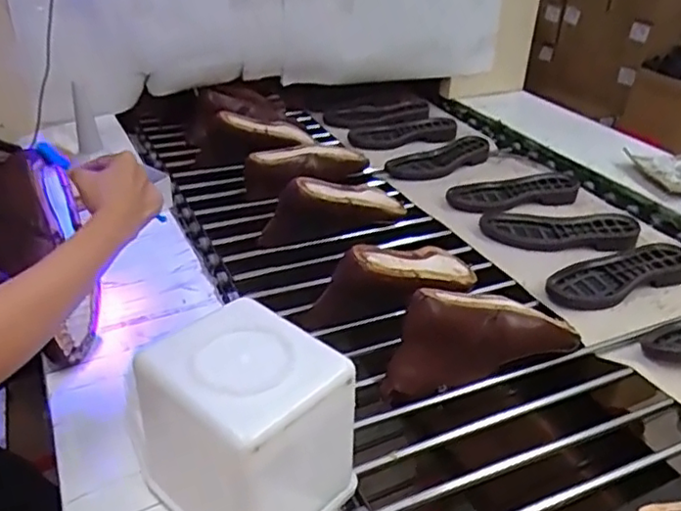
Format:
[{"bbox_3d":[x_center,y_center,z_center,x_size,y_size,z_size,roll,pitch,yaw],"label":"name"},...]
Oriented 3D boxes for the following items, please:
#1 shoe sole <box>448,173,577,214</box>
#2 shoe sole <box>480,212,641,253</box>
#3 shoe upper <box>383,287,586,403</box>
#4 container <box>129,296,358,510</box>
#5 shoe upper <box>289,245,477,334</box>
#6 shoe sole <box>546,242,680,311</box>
[{"bbox_3d":[0.349,-0.127,1.230,0.268,0.027,0.095,-9,33,-14],"label":"shoe sole"},{"bbox_3d":[0.384,-0.048,1.100,0.258,0.026,0.107,7,32,10],"label":"shoe sole"},{"bbox_3d":[0.180,0.096,0.793,0.272,0.111,0.073,-10,33,-17],"label":"shoe upper"},{"bbox_3d":[-0.084,0.156,0.548,0.145,0.161,0.132,26,40,35],"label":"container"},{"bbox_3d":[0.083,0.032,0.881,0.266,0.122,0.088,-17,36,-26],"label":"shoe upper"},{"bbox_3d":[0.437,0.027,0.982,0.253,0.028,0.101,-15,35,-24],"label":"shoe sole"}]

